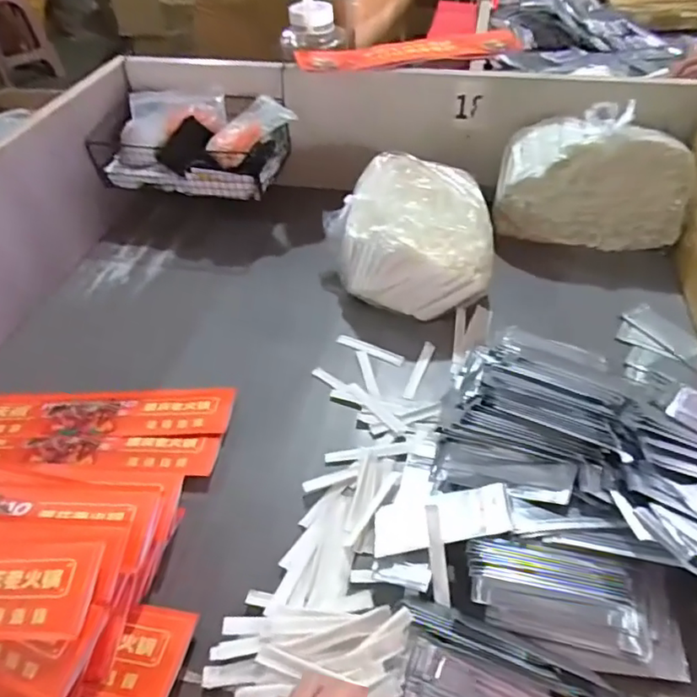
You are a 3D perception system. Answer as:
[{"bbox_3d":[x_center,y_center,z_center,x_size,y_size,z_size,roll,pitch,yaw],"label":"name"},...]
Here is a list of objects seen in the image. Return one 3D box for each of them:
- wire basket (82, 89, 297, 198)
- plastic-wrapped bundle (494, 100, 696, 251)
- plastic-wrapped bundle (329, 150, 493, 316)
[{"bbox_3d":[-0.232,-0.327,0.869,0.298,0.099,0.153,8,49,11],"label":"wire basket"},{"bbox_3d":[0.351,-0.241,0.802,0.255,0.166,0.090,12,48,14],"label":"plastic-wrapped bundle"},{"bbox_3d":[0.081,-0.163,0.772,0.217,0.113,0.256,0,47,2],"label":"plastic-wrapped bundle"}]

